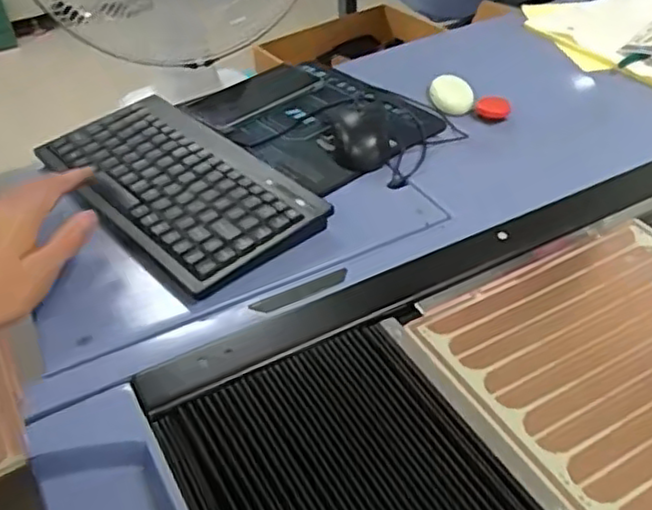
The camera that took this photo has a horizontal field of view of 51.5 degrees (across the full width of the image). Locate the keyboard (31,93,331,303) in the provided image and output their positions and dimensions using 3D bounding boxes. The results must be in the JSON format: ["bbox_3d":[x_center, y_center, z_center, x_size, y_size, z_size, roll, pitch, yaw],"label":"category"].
[{"bbox_3d":[-0.144,-0.070,0.631,0.148,0.021,0.283,-32,49,-31],"label":"keyboard"}]

